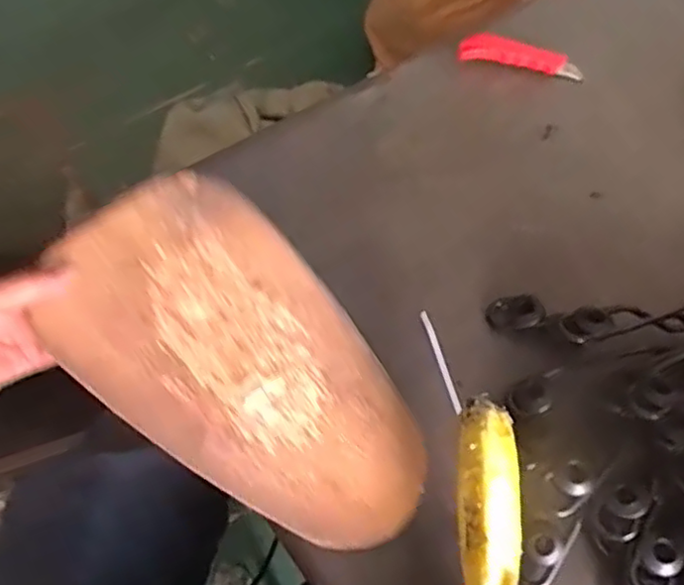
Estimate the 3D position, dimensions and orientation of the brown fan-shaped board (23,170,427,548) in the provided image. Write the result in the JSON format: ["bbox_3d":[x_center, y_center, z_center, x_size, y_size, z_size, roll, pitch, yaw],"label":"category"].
[{"bbox_3d":[-0.072,0.059,0.531,0.330,0.023,0.187,44,69,0],"label":"brown fan-shaped board"}]

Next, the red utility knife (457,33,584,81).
[{"bbox_3d":[0.217,-0.282,0.791,0.152,0.027,0.029,9,59,-12],"label":"red utility knife"}]

